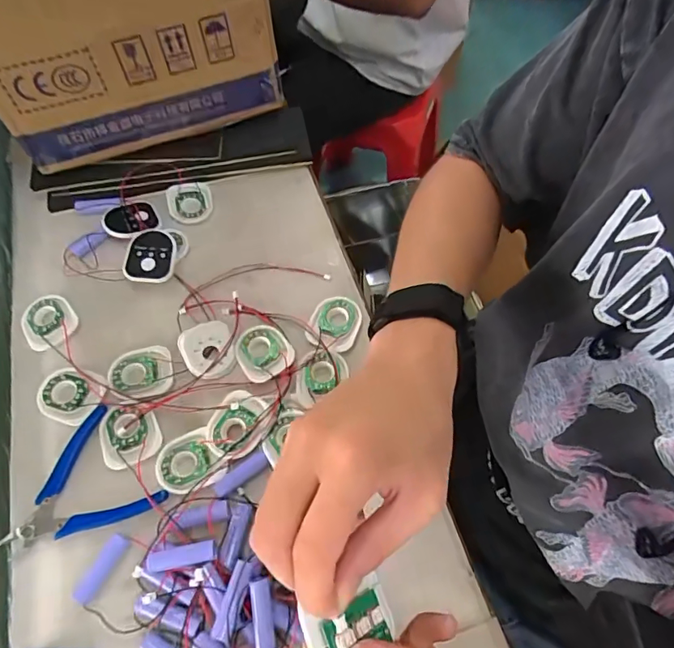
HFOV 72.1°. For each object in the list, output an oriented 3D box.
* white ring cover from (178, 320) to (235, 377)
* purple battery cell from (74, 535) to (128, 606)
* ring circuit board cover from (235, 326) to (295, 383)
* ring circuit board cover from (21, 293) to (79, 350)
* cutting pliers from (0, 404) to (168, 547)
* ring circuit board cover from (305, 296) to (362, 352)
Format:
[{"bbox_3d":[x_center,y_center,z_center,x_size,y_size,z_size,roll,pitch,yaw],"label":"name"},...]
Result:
[{"bbox_3d":[-0.124,0.024,0.441,0.048,0.009,0.059,-17,64,-8],"label":"white ring cover"},{"bbox_3d":[-0.177,0.185,0.351,0.014,0.014,0.049,26,66,13],"label":"purple battery cell"},{"bbox_3d":[-0.072,0.025,0.443,0.050,0.008,0.058,-30,66,-14],"label":"ring circuit board cover"},{"bbox_3d":[-0.284,-0.004,0.452,0.050,0.006,0.058,-41,69,-18],"label":"ring circuit board cover"},{"bbox_3d":[-0.213,0.141,0.378,0.111,0.009,0.101,-41,69,-18],"label":"cutting pliers"},{"bbox_3d":[-0.001,-0.001,0.461,0.046,0.008,0.060,19,65,10],"label":"ring circuit board cover"}]

